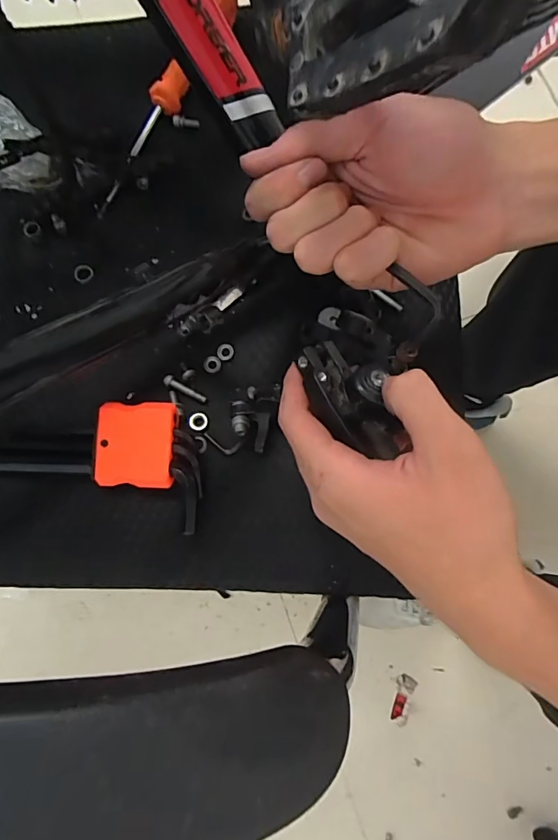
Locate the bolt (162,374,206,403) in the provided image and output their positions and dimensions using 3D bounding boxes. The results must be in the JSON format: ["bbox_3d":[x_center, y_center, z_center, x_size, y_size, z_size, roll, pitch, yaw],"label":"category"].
[{"bbox_3d":[-0.066,-0.022,0.323,0.033,0.004,0.007,27,81,6],"label":"bolt"}]

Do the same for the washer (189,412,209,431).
[{"bbox_3d":[-0.055,0.001,0.319,0.012,0.004,0.013,0,79,1],"label":"washer"}]

